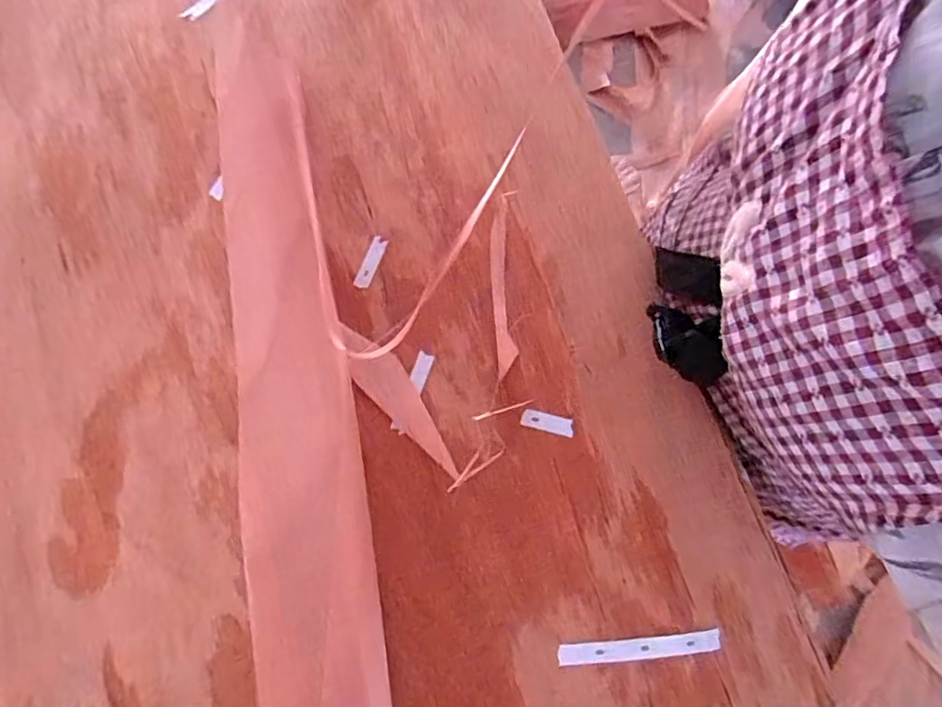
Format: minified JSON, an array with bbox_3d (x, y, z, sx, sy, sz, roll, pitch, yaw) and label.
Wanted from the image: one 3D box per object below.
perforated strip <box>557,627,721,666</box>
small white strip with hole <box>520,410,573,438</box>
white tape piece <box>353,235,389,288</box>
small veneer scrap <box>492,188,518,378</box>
[{"bbox_3d":[0.124,0.217,0.405,0.117,0.004,0.015,-7,71,1],"label":"perforated strip"},{"bbox_3d":[0.061,0.055,0.441,0.042,0.004,0.014,12,77,4],"label":"small white strip with hole"},{"bbox_3d":[-0.088,-0.080,0.483,0.013,0.004,0.048,23,81,0],"label":"white tape piece"},{"bbox_3d":[0.028,-0.061,0.463,0.020,0.004,0.159,-3,81,17],"label":"small veneer scrap"}]

